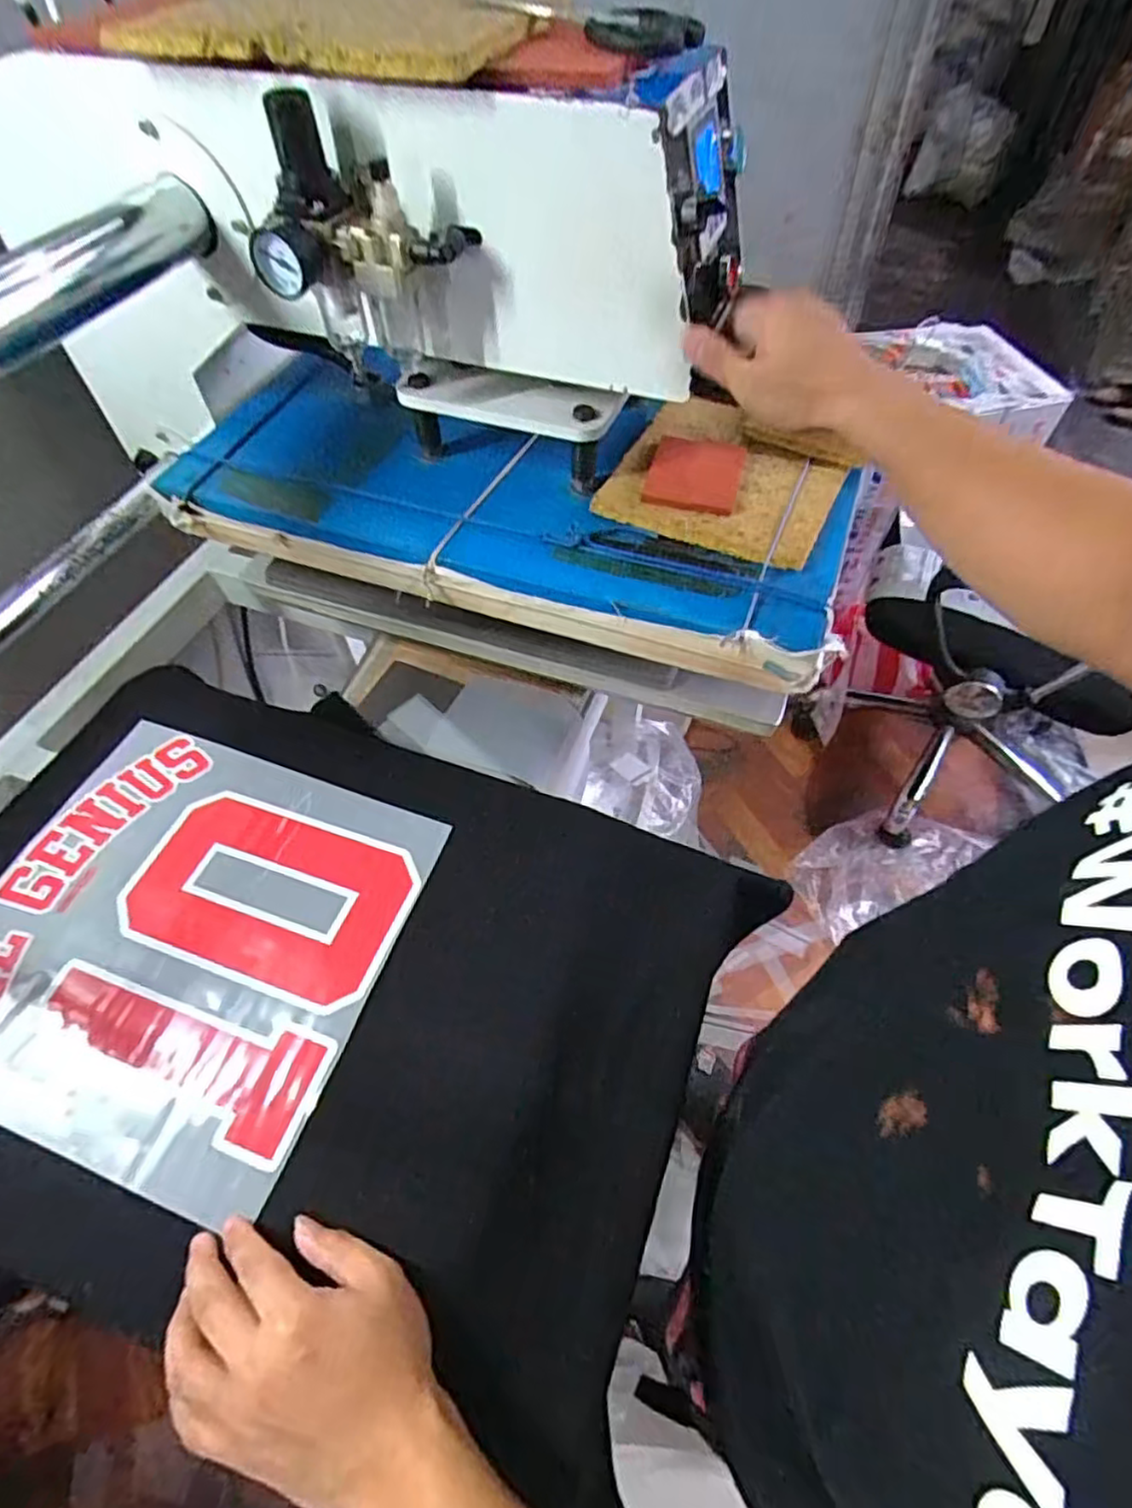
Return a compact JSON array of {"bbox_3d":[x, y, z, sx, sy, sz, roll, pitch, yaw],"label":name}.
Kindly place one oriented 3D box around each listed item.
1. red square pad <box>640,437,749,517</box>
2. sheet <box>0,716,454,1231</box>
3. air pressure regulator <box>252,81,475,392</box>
[{"bbox_3d":[0.113,-0.244,0.594,0.076,0.013,0.091,12,57,10],"label":"red square pad"},{"bbox_3d":[-0.297,0.131,0.520,0.324,0.009,0.297,16,58,12],"label":"sheet"},{"bbox_3d":[-0.139,-0.341,0.476,0.126,0.156,0.089,19,58,14],"label":"air pressure regulator"}]

